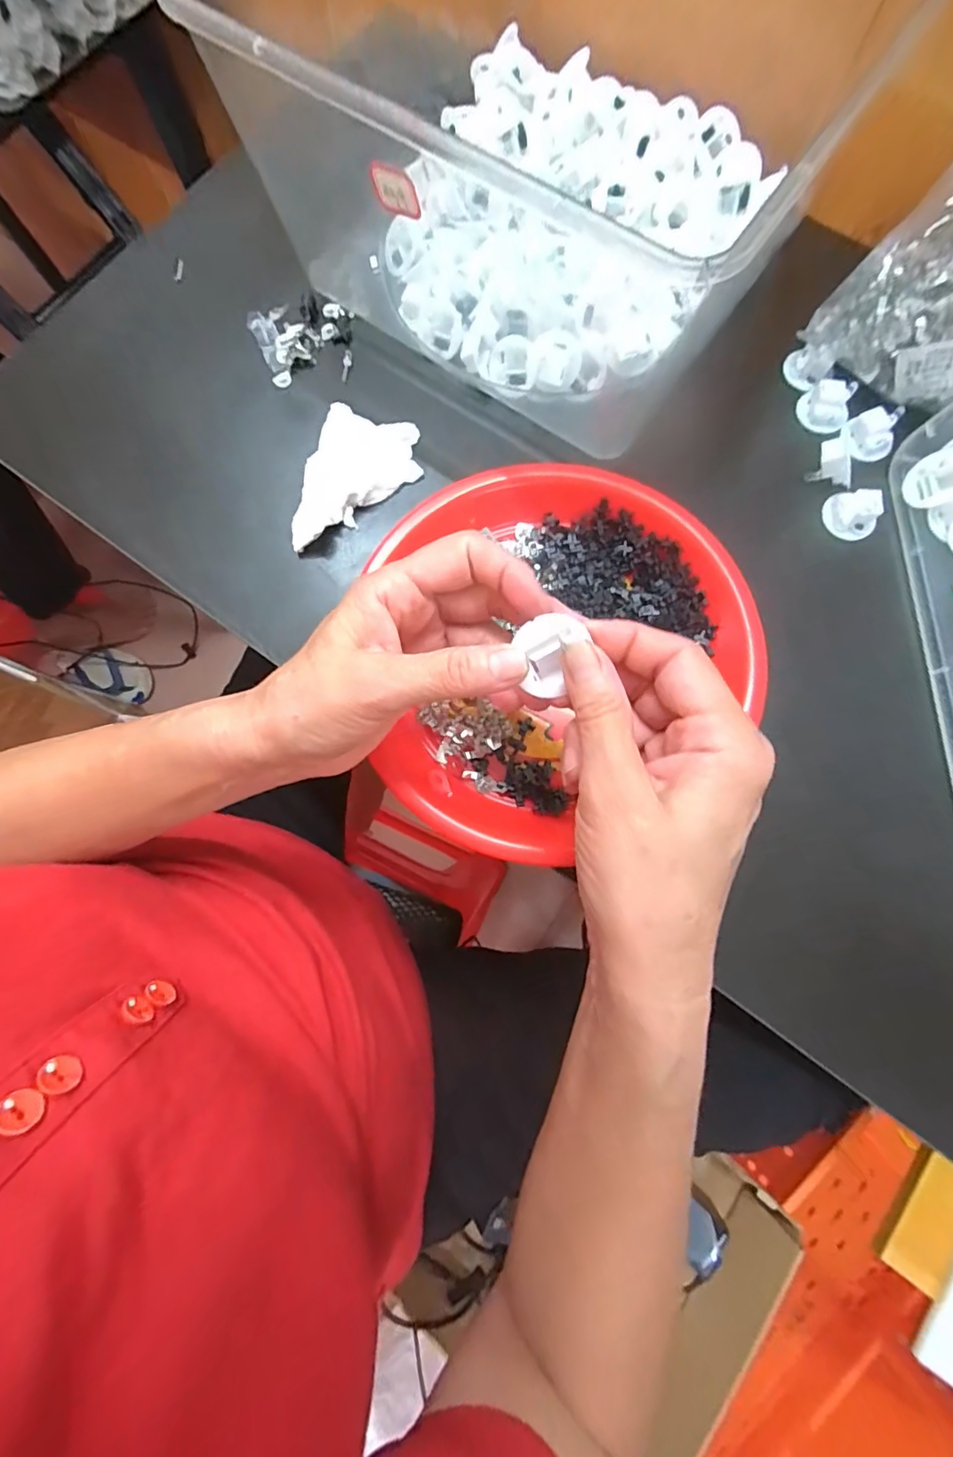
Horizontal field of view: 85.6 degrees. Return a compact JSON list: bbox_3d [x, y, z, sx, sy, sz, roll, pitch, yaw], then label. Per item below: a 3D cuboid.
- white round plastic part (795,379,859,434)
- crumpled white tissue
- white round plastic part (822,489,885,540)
[{"bbox_3d":[0.232,-0.214,0.342,0.032,0.022,0.025,37,82,8],"label":"white round plastic part"},{"bbox_3d":[-0.075,-0.160,0.332,0.060,0.023,0.103,15,79,4],"label":"crumpled white tissue"},{"bbox_3d":[0.239,-0.136,0.326,0.030,0.021,0.024,19,80,5],"label":"white round plastic part"}]

